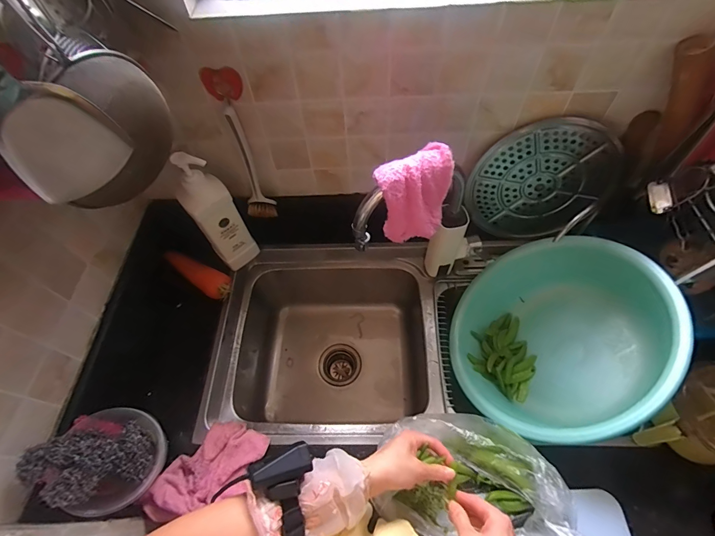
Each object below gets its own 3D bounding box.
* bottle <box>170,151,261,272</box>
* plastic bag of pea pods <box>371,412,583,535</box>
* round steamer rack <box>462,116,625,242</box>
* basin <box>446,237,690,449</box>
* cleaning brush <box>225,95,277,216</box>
[{"bbox_3d":[-0.274,-0.101,0.708,0.078,0.277,0.052,-37,64,-18],"label":"bottle"},{"bbox_3d":[0.179,0.306,0.527,0.267,0.129,0.179,13,60,10],"label":"plastic bag of pea pods"},{"bbox_3d":[0.361,-0.166,0.725,0.258,0.272,0.016,28,44,-23],"label":"round steamer rack"},{"bbox_3d":[0.376,0.124,0.700,0.392,0.152,0.392,22,83,51],"label":"basin"},{"bbox_3d":[-0.209,-0.188,0.687,0.053,0.237,0.051,-18,59,-8],"label":"cleaning brush"}]

